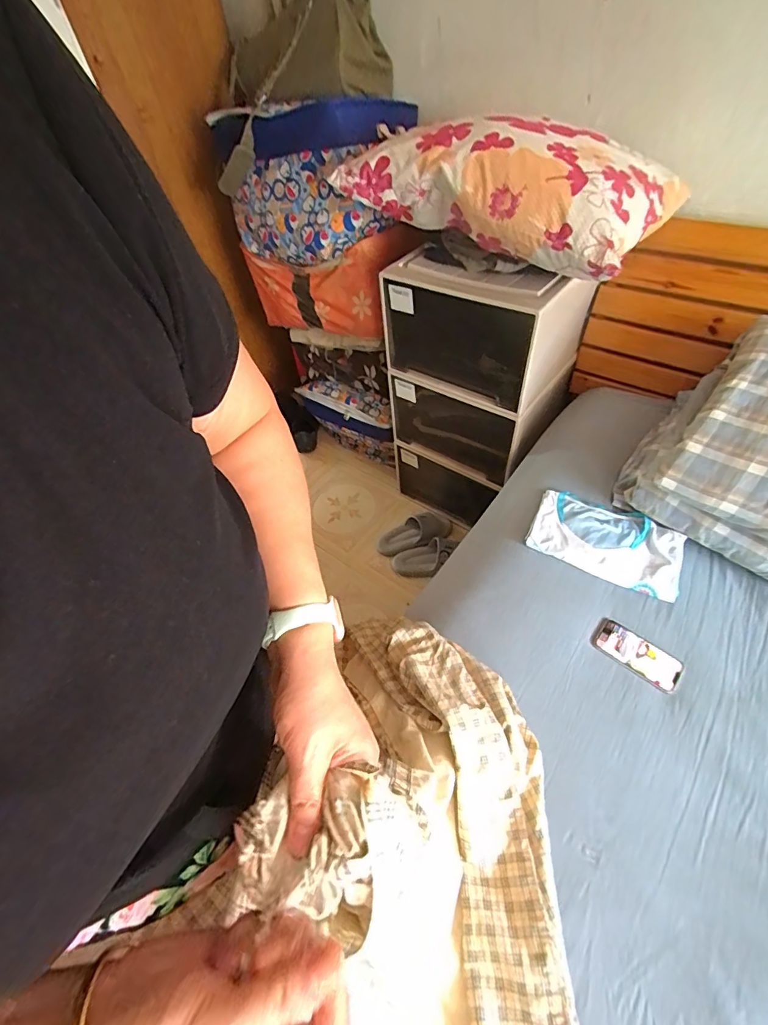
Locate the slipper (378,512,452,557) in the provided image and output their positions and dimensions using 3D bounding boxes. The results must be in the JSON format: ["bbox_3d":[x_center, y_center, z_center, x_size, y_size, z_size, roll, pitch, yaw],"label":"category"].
[{"bbox_3d":[0.112,0.079,1.587,0.274,0.065,0.129,-21,51,-10],"label":"slipper"}]

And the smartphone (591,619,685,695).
[{"bbox_3d":[0.473,0.264,0.821,0.149,0.014,0.072,32,61,28],"label":"smartphone"}]

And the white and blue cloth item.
[{"bbox_3d":[0.477,0.058,0.947,0.296,0.020,0.178,22,60,19],"label":"white and blue cloth item"}]

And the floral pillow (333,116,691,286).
[{"bbox_3d":[0.287,-0.748,0.982,0.632,0.194,0.451,25,58,25],"label":"floral pillow"}]

